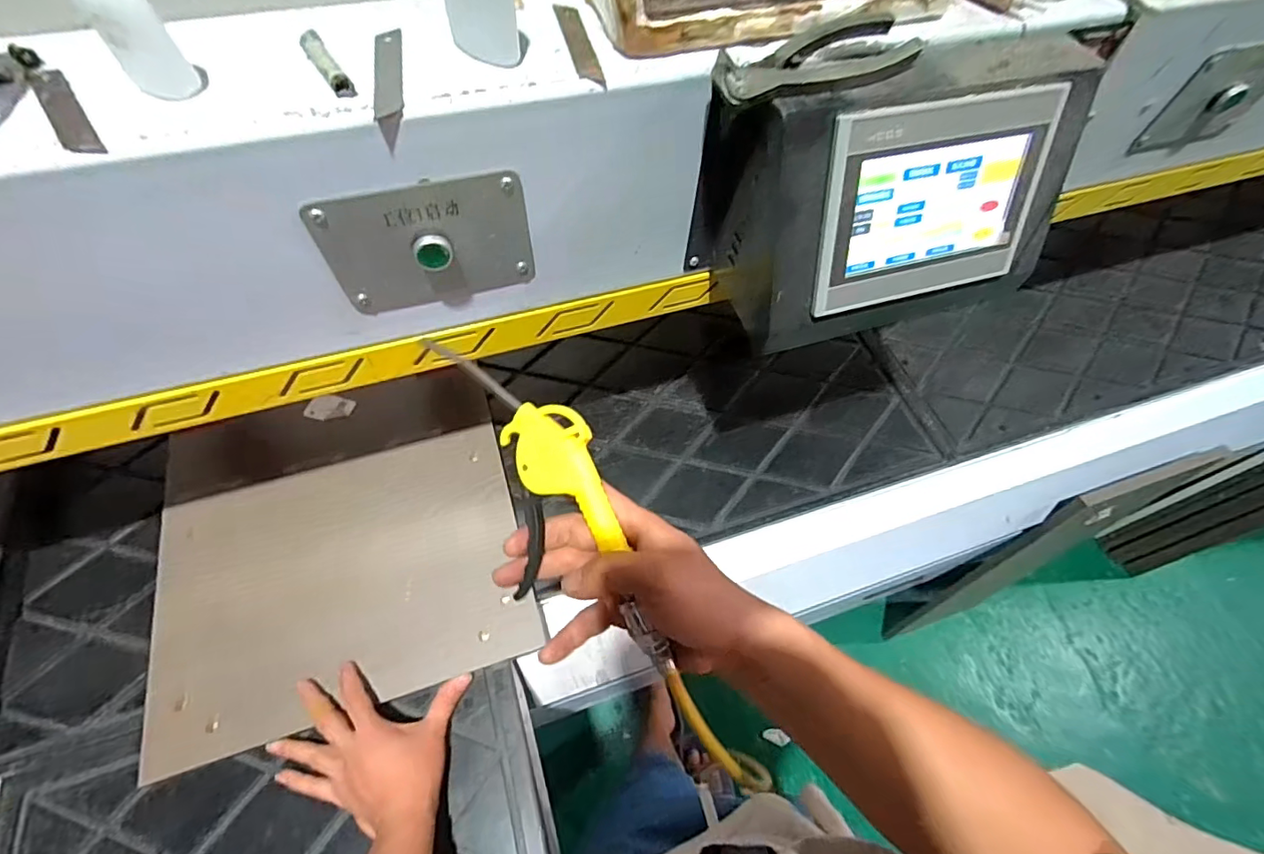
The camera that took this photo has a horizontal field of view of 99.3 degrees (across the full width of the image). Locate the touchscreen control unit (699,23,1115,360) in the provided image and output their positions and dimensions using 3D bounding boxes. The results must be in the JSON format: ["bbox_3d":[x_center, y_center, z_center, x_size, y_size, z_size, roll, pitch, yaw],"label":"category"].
[{"bbox_3d":[0.214,-0.196,0.445,0.303,0.177,0.143,-16,62,-12],"label":"touchscreen control unit"}]

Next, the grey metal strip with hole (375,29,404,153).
[{"bbox_3d":[-0.160,-0.235,0.353,0.017,0.004,0.097,-9,61,-8],"label":"grey metal strip with hole"}]

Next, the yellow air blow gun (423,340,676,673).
[{"bbox_3d":[-0.049,0.054,0.350,0.079,0.051,0.230,-33,80,-20],"label":"yellow air blow gun"}]

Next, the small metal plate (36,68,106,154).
[{"bbox_3d":[-0.332,-0.185,0.314,0.017,0.004,0.097,-35,67,-20],"label":"small metal plate"}]

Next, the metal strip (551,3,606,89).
[{"bbox_3d":[-0.038,-0.270,0.377,0.017,0.004,0.100,-12,62,-9],"label":"metal strip"}]

